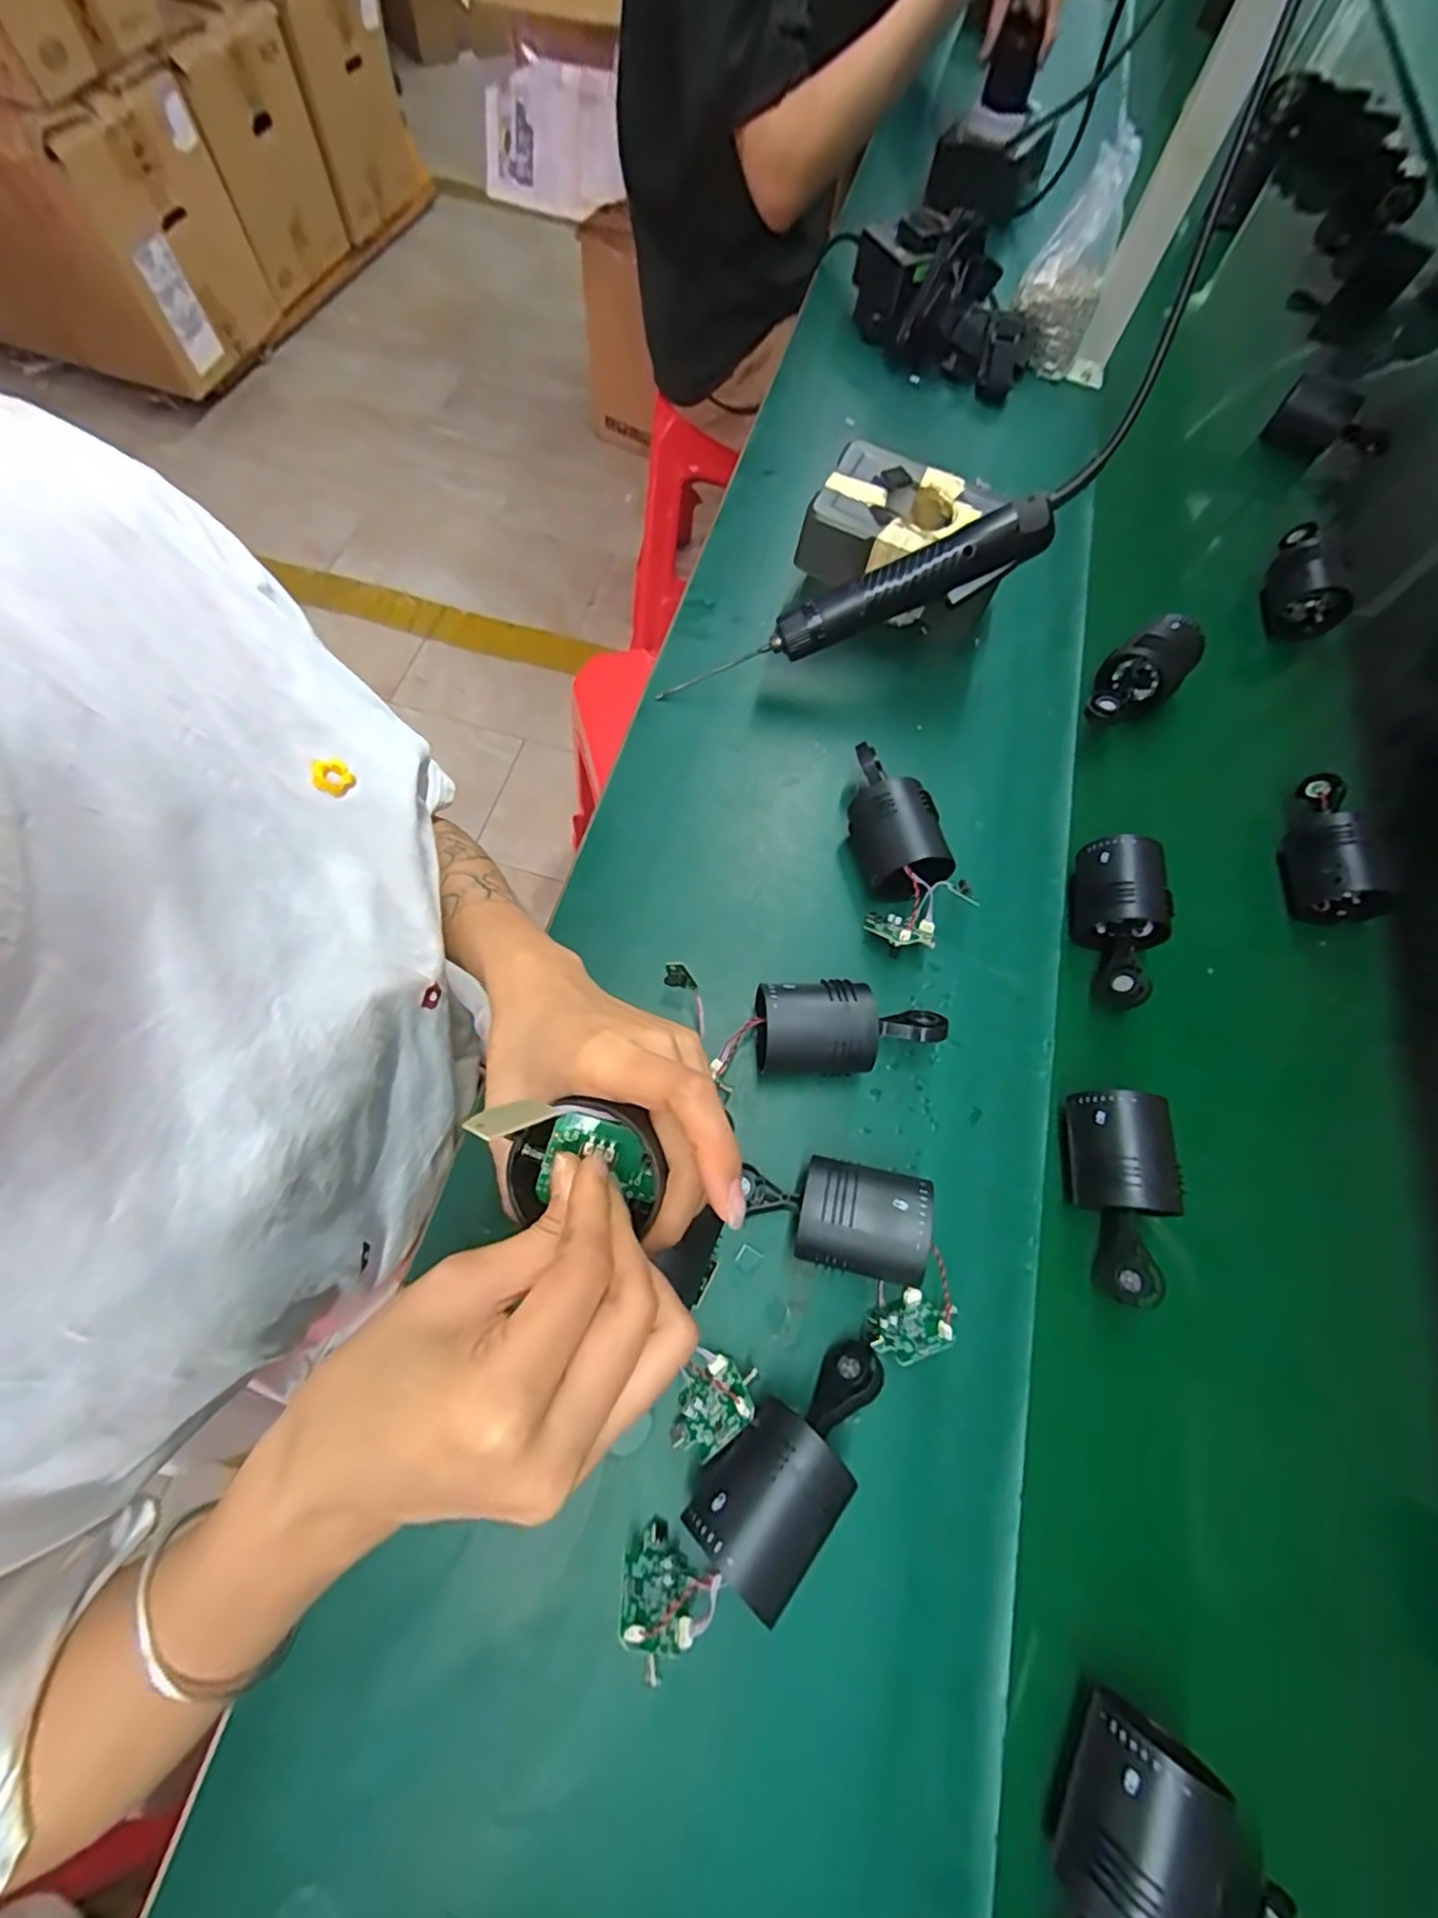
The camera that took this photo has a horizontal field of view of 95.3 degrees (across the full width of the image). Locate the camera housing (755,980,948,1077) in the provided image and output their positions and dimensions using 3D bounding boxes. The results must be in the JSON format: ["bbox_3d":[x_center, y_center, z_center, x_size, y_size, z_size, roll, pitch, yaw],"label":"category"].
[{"bbox_3d":[0.078,0.045,0.398,0.113,0.055,0.050,2,68,-2],"label":"camera housing"}]

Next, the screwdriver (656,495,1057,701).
[{"bbox_3d":[0.097,-0.252,0.476,0.282,0.036,0.030,-19,69,12],"label":"screwdriver"}]

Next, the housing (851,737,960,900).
[{"bbox_3d":[0.113,-0.094,0.454,0.049,0.056,0.114,-16,70,-9],"label":"housing"}]

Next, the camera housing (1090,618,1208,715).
[{"bbox_3d":[0.339,-0.228,0.531,0.053,0.047,0.107,43,73,13],"label":"camera housing"}]

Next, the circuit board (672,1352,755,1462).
[{"bbox_3d":[-0.005,0.228,0.330,0.044,0.012,0.035,-44,36,-13],"label":"circuit board"}]

